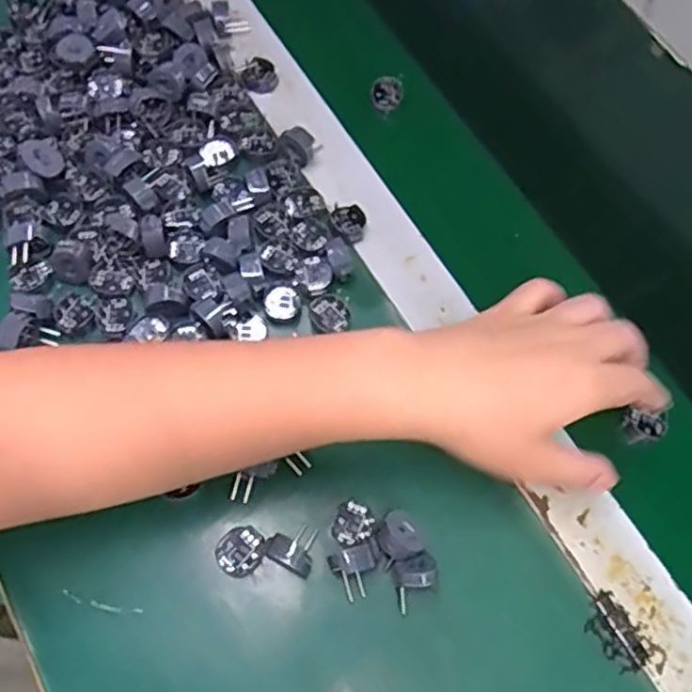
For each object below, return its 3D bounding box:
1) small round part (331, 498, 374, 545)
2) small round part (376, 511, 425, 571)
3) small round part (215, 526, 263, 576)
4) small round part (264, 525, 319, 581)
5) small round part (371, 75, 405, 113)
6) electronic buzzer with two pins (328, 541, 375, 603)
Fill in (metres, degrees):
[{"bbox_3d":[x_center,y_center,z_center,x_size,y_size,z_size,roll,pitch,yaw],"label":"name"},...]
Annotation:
[{"bbox_3d":[0.005,0.108,0.418,0.022,0.007,0.026,17,72,3],"label":"small round part"},{"bbox_3d":[0.032,0.114,0.413,0.029,0.019,0.027,1,72,-2],"label":"small round part"},{"bbox_3d":[-0.064,0.122,0.410,0.024,0.011,0.028,15,72,3],"label":"small round part"},{"bbox_3d":[-0.030,0.119,0.408,0.029,0.020,0.027,32,73,8],"label":"small round part"},{"bbox_3d":[0.034,-0.207,0.562,0.025,0.014,0.029,11,67,1],"label":"small round part"},{"bbox_3d":[0.006,0.134,0.405,0.026,0.023,0.029,-22,74,-9],"label":"electronic buzzer with two pins"}]

